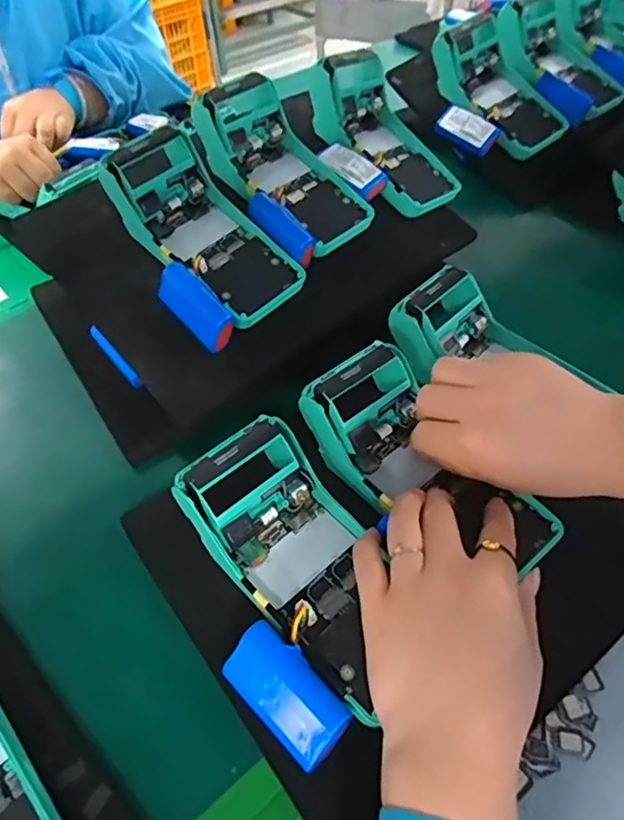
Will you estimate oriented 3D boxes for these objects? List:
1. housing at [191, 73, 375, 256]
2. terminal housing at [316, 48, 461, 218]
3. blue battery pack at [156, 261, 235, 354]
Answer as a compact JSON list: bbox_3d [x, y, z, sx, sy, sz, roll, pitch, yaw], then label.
[{"bbox_3d":[-0.021,-0.211,0.501,0.168,0.061,0.078,44,56,1],"label":"housing"},{"bbox_3d":[0.074,-0.262,0.547,0.091,0.066,0.167,-34,80,-34],"label":"terminal housing"},{"bbox_3d":[-0.088,-0.081,0.429,0.026,0.029,0.073,-34,72,-27],"label":"blue battery pack"}]

